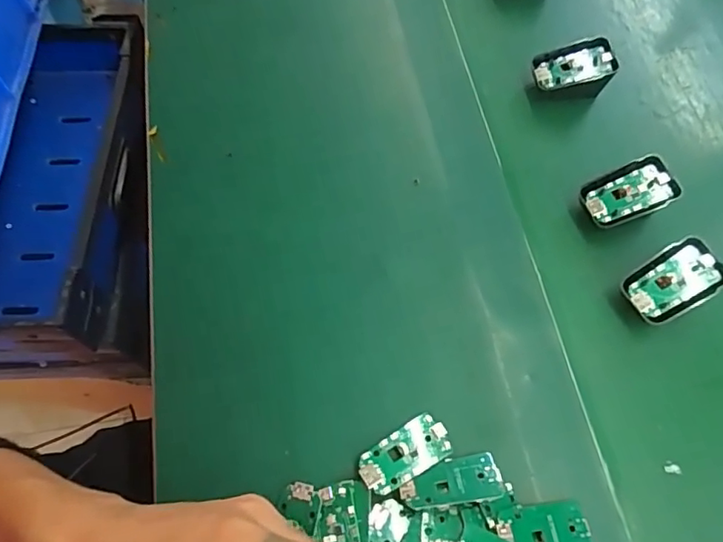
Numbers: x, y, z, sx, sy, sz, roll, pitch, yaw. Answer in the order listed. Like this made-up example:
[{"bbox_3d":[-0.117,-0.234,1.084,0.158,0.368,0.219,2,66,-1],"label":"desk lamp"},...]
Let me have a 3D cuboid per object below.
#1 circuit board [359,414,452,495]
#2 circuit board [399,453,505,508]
[{"bbox_3d":[0.029,0.122,0.356,0.064,0.005,0.031,-26,63,-20],"label":"circuit board"},{"bbox_3d":[0.057,0.136,0.345,0.063,0.005,0.028,-10,50,2],"label":"circuit board"}]

